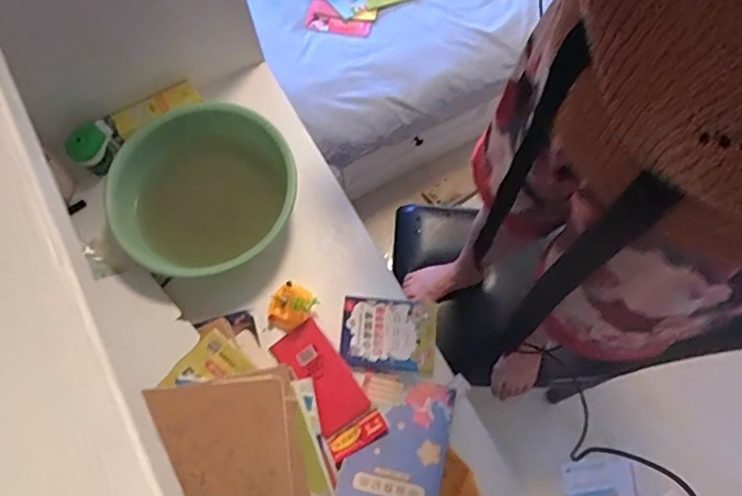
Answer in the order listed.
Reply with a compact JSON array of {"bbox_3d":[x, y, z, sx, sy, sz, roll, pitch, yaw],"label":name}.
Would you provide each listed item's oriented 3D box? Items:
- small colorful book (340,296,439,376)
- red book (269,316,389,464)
[{"bbox_3d":[0.027,0.136,0.852,0.145,0.014,0.112,5,69,5],"label":"small colorful book"},{"bbox_3d":[-0.066,0.208,0.819,0.084,0.015,0.202,-32,74,-10],"label":"red book"}]

